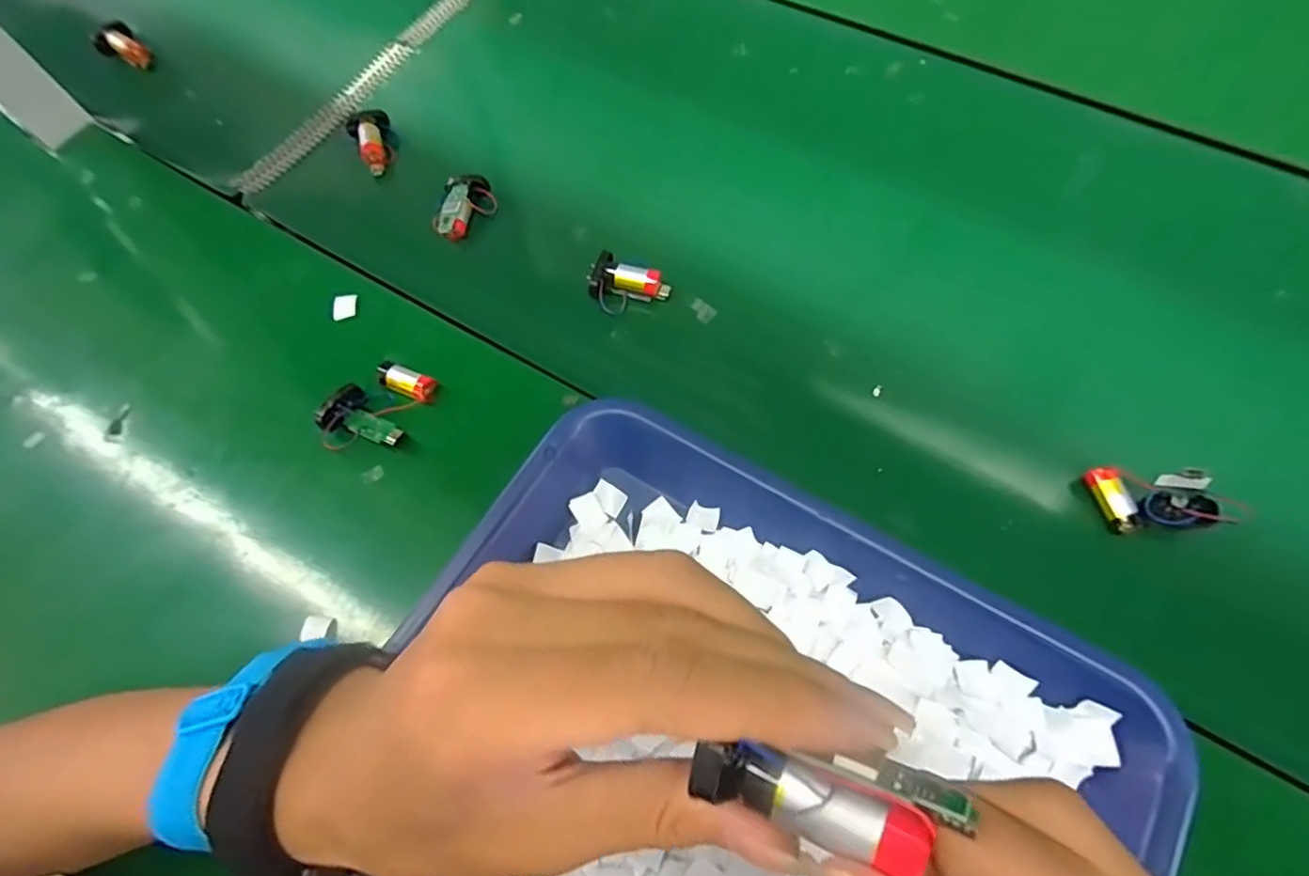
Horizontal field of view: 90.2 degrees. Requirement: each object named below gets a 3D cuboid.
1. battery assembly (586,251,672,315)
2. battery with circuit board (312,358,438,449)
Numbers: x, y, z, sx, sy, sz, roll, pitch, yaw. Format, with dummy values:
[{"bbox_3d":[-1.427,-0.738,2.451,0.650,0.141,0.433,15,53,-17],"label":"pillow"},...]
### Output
[{"bbox_3d":[-0.019,-0.100,0.437,0.052,0.018,0.035,26,70,13],"label":"battery assembly"},{"bbox_3d":[-0.170,-0.017,0.402,0.046,0.023,0.065,26,70,13],"label":"battery with circuit board"}]

